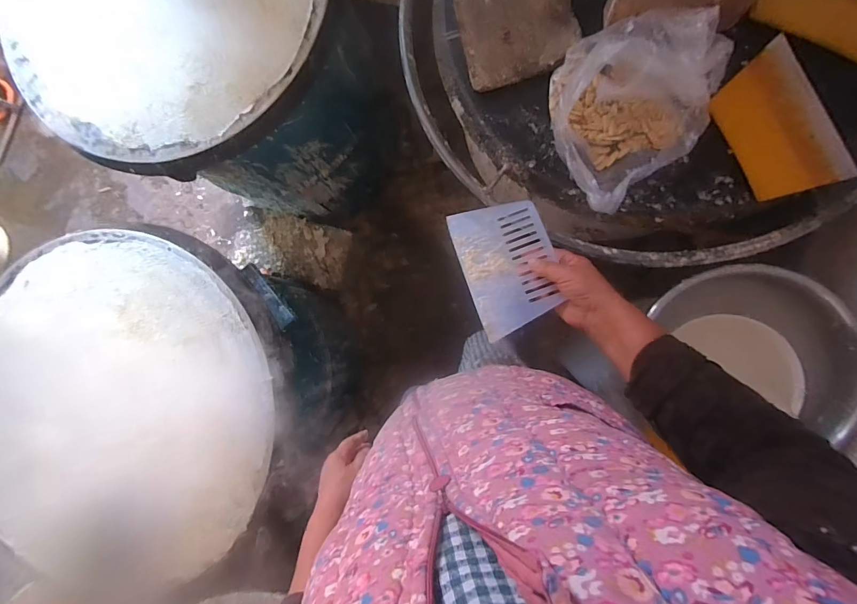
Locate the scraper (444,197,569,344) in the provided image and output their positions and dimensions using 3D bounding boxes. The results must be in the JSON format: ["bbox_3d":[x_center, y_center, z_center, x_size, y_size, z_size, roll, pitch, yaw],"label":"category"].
[{"bbox_3d":[0.103,-0.051,0.520,0.116,0.013,0.175,-20,74,11],"label":"scraper"}]

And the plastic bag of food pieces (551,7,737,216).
[{"bbox_3d":[0.243,-0.248,0.503,0.234,0.099,0.186,-43,85,6],"label":"plastic bag of food pieces"}]

